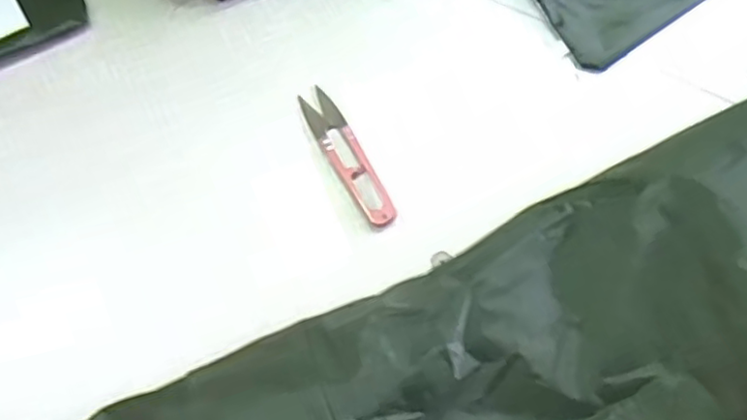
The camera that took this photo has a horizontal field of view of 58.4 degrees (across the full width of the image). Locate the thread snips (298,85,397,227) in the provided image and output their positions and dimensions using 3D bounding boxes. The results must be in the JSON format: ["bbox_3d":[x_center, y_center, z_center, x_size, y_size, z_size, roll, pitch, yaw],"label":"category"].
[{"bbox_3d":[-0.017,-0.035,0.424,0.022,0.006,0.101,-28,77,-7],"label":"thread snips"}]

